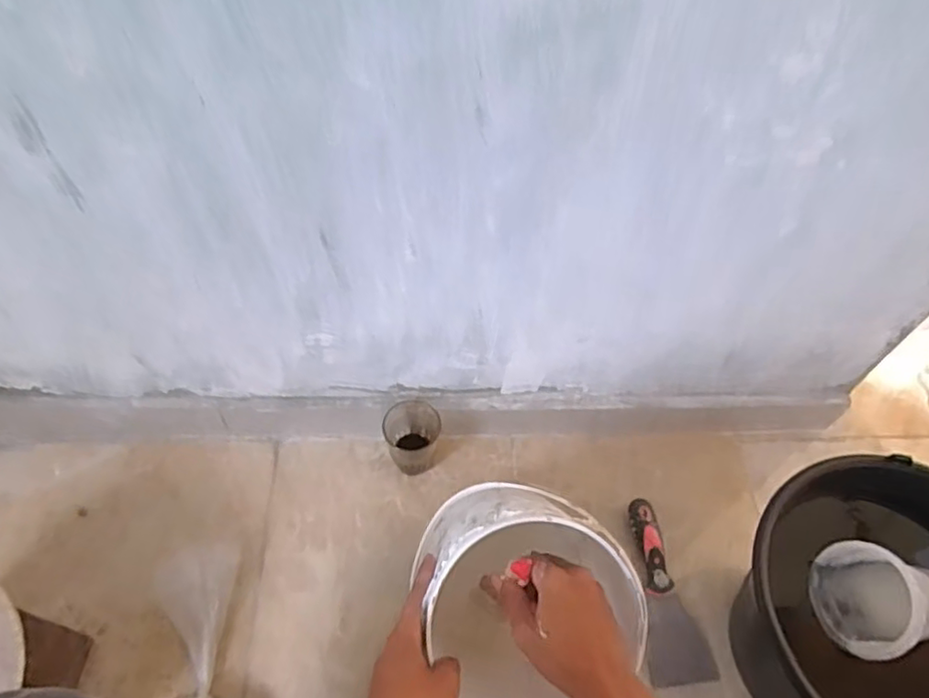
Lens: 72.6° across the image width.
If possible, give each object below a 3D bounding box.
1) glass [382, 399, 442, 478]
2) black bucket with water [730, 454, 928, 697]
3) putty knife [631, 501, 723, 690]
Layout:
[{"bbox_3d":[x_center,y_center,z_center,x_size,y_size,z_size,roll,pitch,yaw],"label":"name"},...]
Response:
[{"bbox_3d":[-0.062,0.108,0.766,0.062,0.082,0.067,0,54,-1],"label":"glass"},{"bbox_3d":[0.384,0.267,0.602,0.251,0.199,0.268,0,56,0],"label":"black bucket with water"},{"bbox_3d":[0.217,0.268,0.711,0.071,0.027,0.194,-9,57,-6],"label":"putty knife"}]

